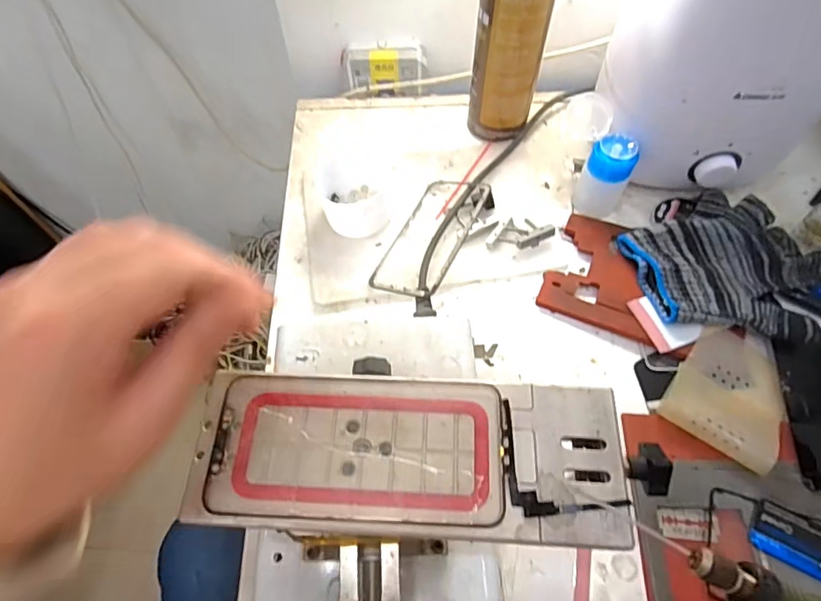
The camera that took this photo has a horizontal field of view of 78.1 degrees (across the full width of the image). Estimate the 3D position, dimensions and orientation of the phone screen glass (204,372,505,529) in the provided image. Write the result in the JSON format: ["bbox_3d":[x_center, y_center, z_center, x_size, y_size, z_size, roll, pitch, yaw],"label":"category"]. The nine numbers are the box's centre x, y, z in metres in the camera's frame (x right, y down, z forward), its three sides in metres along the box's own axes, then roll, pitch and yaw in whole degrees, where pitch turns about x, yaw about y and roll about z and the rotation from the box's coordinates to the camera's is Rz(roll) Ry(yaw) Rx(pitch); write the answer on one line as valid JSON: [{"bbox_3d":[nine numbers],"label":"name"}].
[{"bbox_3d":[-0.025,0.070,0.245,0.137,0.004,0.067,2,62,4],"label":"phone screen glass"}]

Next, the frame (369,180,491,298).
[{"bbox_3d":[0.023,-0.062,0.472,0.071,0.014,0.148,12,58,31],"label":"frame"}]

